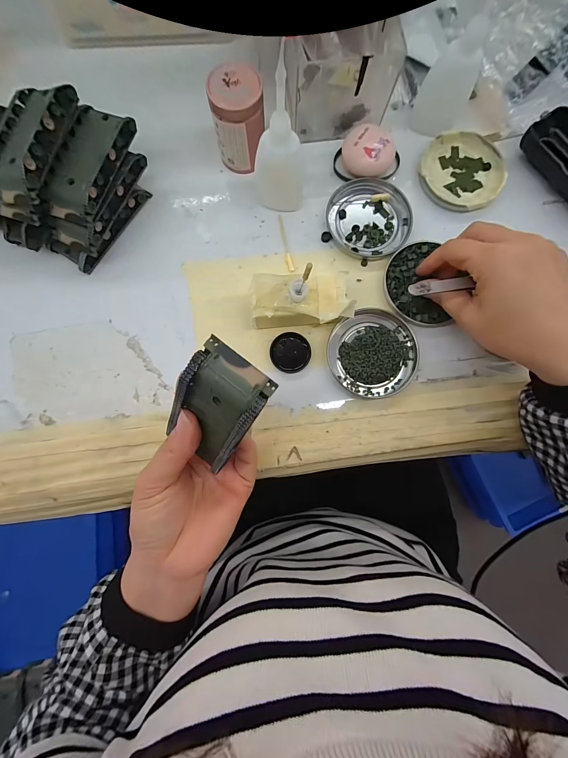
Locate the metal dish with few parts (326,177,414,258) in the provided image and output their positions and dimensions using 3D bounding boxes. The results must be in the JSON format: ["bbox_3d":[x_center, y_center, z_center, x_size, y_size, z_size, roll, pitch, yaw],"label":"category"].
[{"bbox_3d":[0.080,-0.154,0.295,0.077,0.007,0.074,0,83,0],"label":"metal dish with few parts"}]

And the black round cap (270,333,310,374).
[{"bbox_3d":[0.006,-0.023,0.276,0.035,0.008,0.034,0,83,0],"label":"black round cap"}]

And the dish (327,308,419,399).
[{"bbox_3d":[0.081,-0.023,0.275,0.076,0.009,0.077,0,83,0],"label":"dish"}]

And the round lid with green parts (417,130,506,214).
[{"bbox_3d":[0.173,-0.202,0.302,0.078,0.011,0.078,0,83,0],"label":"round lid with green parts"}]

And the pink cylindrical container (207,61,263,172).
[{"bbox_3d":[-0.038,-0.220,0.270,0.043,0.069,0.036,-5,83,-1],"label":"pink cylindrical container"}]

